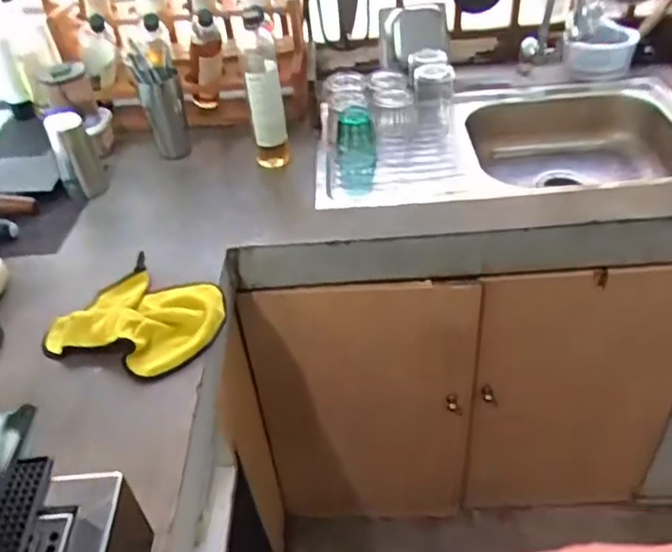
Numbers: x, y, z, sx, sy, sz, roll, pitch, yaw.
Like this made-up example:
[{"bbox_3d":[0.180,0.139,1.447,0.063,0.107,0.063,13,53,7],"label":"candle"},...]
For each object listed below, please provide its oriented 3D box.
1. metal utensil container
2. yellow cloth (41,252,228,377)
[{"bbox_3d":[-0.337,-0.336,1.206,0.076,0.222,0.099,-14,40,-10],"label":"metal utensil container"},{"bbox_3d":[-0.267,0.046,0.862,0.219,0.041,0.188,10,42,18],"label":"yellow cloth"}]

